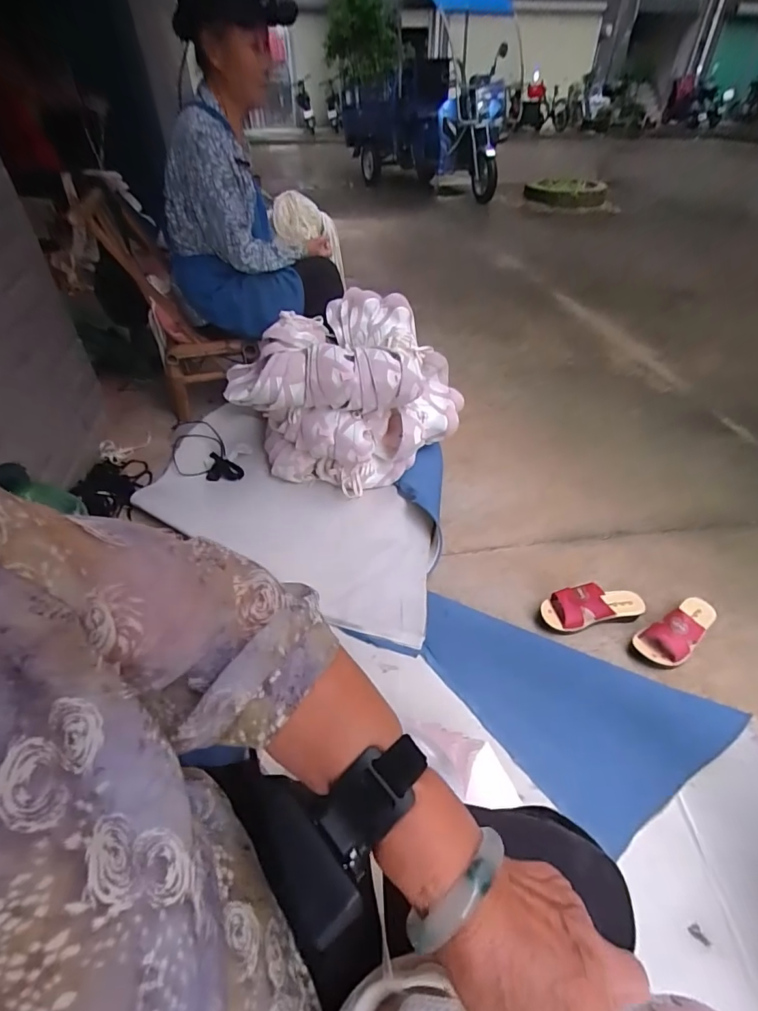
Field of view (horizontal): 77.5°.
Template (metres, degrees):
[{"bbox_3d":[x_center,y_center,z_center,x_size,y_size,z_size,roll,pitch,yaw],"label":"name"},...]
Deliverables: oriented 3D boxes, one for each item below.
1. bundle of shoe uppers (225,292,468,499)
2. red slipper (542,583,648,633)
[{"bbox_3d":[-0.077,-0.287,1.238,0.440,0.366,0.466,31,51,30],"label":"bundle of shoe uppers"},{"bbox_3d":[0.455,0.209,1.003,0.220,0.067,0.080,-8,44,-12],"label":"red slipper"}]

